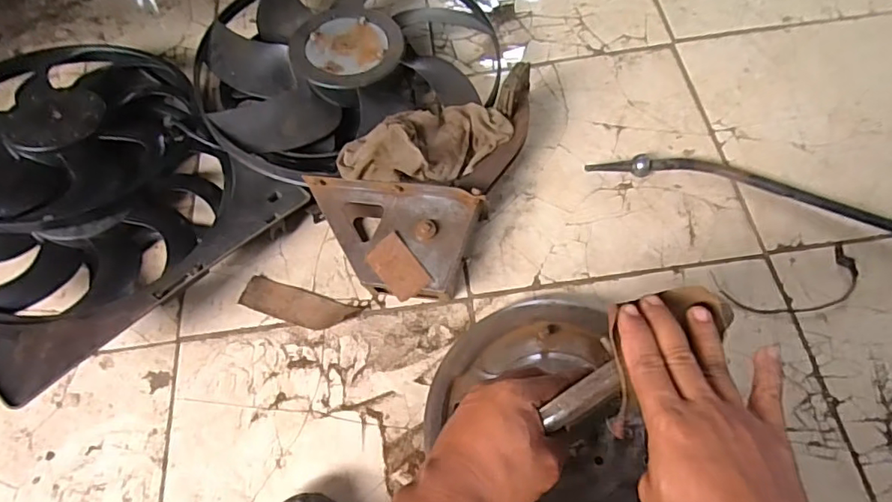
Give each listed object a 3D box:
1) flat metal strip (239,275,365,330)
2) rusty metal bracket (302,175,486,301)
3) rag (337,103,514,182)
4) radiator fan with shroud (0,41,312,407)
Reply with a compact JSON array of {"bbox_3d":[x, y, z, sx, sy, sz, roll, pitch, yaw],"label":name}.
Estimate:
[{"bbox_3d":[-0.205,0.077,0.754,0.161,0.006,0.048,17,67,9],"label":"flat metal strip"},{"bbox_3d":[-0.074,-0.013,0.752,0.234,0.091,0.153,5,78,4],"label":"rusty metal bracket"},{"bbox_3d":[-0.029,-0.153,0.745,0.234,0.062,0.107,-17,69,-17],"label":"rag"},{"bbox_3d":[-0.525,-0.095,0.775,0.496,0.099,0.425,42,60,11],"label":"radiator fan with shroud"}]

